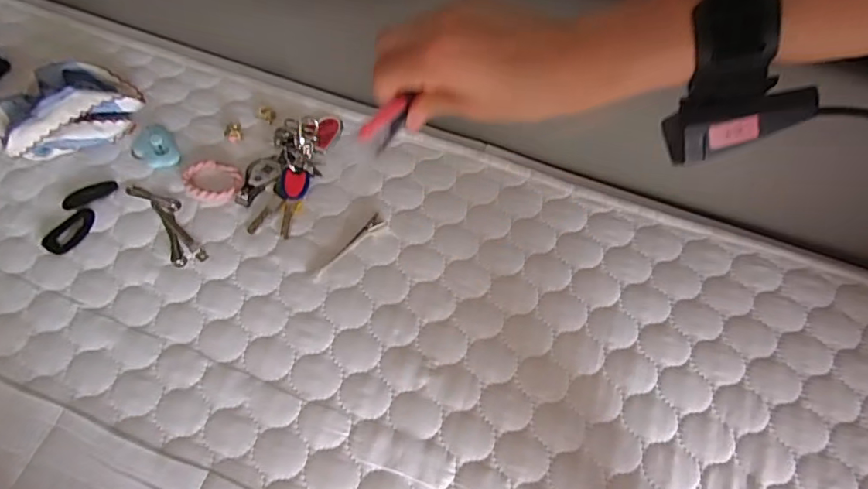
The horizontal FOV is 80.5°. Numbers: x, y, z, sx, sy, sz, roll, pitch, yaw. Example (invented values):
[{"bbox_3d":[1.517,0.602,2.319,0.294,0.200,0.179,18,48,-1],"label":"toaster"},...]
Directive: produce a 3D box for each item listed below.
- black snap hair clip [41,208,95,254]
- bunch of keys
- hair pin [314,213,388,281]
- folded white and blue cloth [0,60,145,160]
[{"bbox_3d":[-0.342,-0.014,0.480,0.030,0.007,0.049,29,67,13],"label":"black snap hair clip"},{"bbox_3d":[-0.147,-0.079,0.506,0.068,0.020,0.137,19,65,9],"label":"bunch of keys"},{"bbox_3d":[-0.077,0.003,0.475,0.014,0.004,0.084,37,69,17],"label":"hair pin"},{"bbox_3d":[-0.375,-0.141,0.514,0.114,0.059,0.129,38,69,17],"label":"folded white and blue cloth"}]

